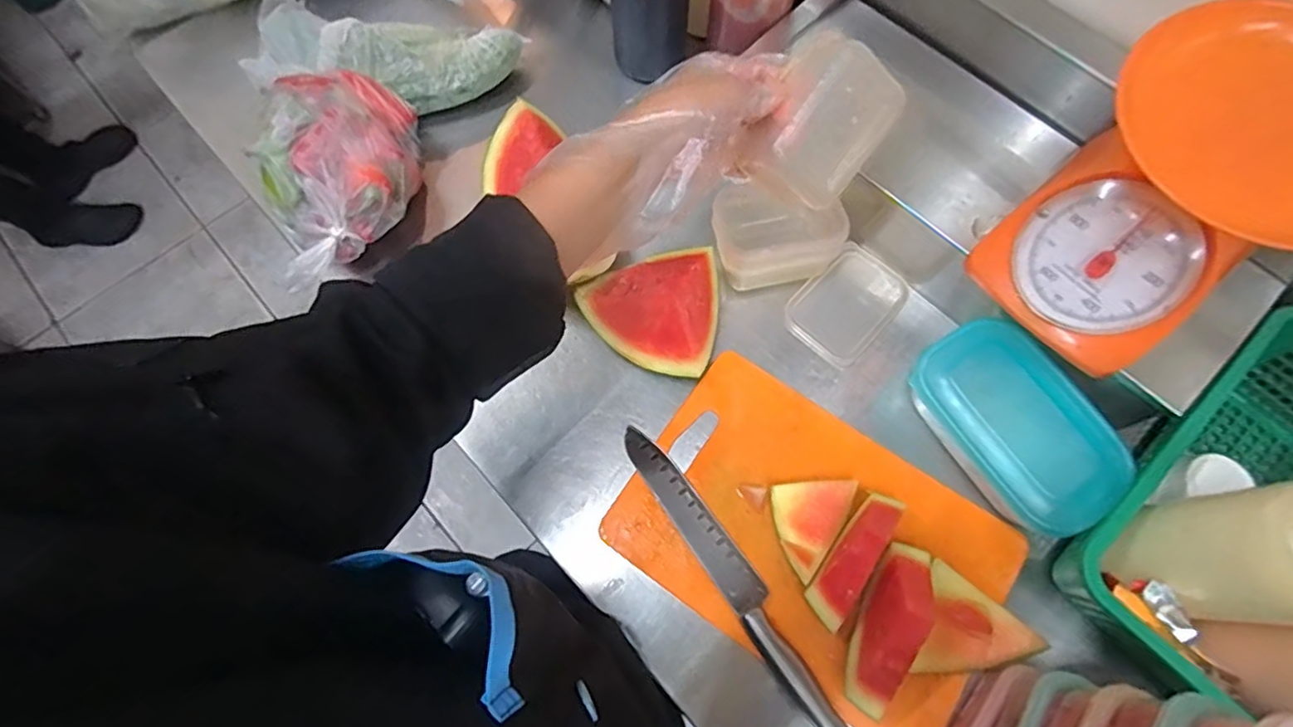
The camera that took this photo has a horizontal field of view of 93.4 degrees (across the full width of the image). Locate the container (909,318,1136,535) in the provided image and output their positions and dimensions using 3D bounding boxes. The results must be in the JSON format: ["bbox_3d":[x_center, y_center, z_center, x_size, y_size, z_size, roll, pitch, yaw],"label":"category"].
[{"bbox_3d":[0.301,0.051,0.505,0.113,0.050,0.167,-29,72,-10],"label":"container"}]

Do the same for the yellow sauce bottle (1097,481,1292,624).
[{"bbox_3d":[0.384,0.117,0.365,0.080,0.175,0.070,33,73,12],"label":"yellow sauce bottle"}]

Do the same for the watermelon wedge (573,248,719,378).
[{"bbox_3d":[0.006,-0.056,0.540,0.125,0.069,0.115,0,69,0],"label":"watermelon wedge"}]

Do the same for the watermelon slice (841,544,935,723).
[{"bbox_3d":[0.178,0.189,0.441,0.030,0.079,0.121,25,71,9],"label":"watermelon slice"}]

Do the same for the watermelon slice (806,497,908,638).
[{"bbox_3d":[0.160,0.143,0.458,0.029,0.068,0.108,33,73,12],"label":"watermelon slice"}]

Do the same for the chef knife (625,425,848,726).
[{"bbox_3d":[0.066,0.164,0.486,0.031,0.015,0.272,-33,73,-11],"label":"chef knife"}]

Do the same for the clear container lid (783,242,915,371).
[{"bbox_3d":[0.188,-0.056,0.572,0.080,0.013,0.114,42,75,14],"label":"clear container lid"}]

